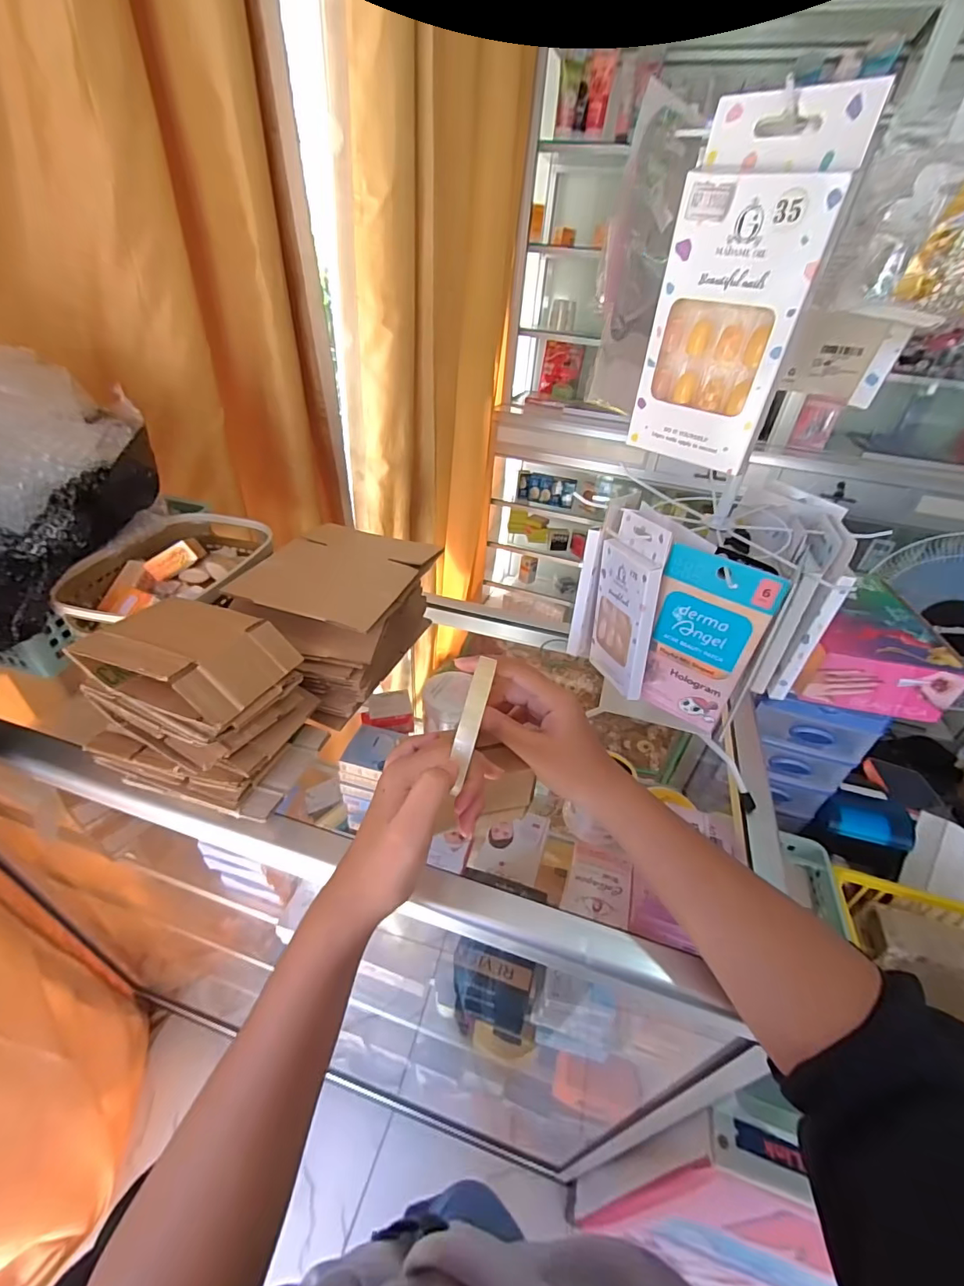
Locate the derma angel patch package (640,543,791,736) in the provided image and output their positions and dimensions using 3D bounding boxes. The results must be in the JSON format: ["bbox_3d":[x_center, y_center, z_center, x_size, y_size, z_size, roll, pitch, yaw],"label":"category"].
[{"bbox_3d":[0.166,0.001,0.375,0.077,0.142,0.009,31,44,30],"label":"derma angel patch package"}]

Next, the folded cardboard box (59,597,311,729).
[{"bbox_3d":[-0.240,0.009,0.401,0.137,0.040,0.101,13,38,10],"label":"folded cardboard box"}]

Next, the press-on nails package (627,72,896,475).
[{"bbox_3d":[0.119,-0.164,0.235,0.068,0.141,0.014,31,45,30],"label":"press-on nails package"}]

